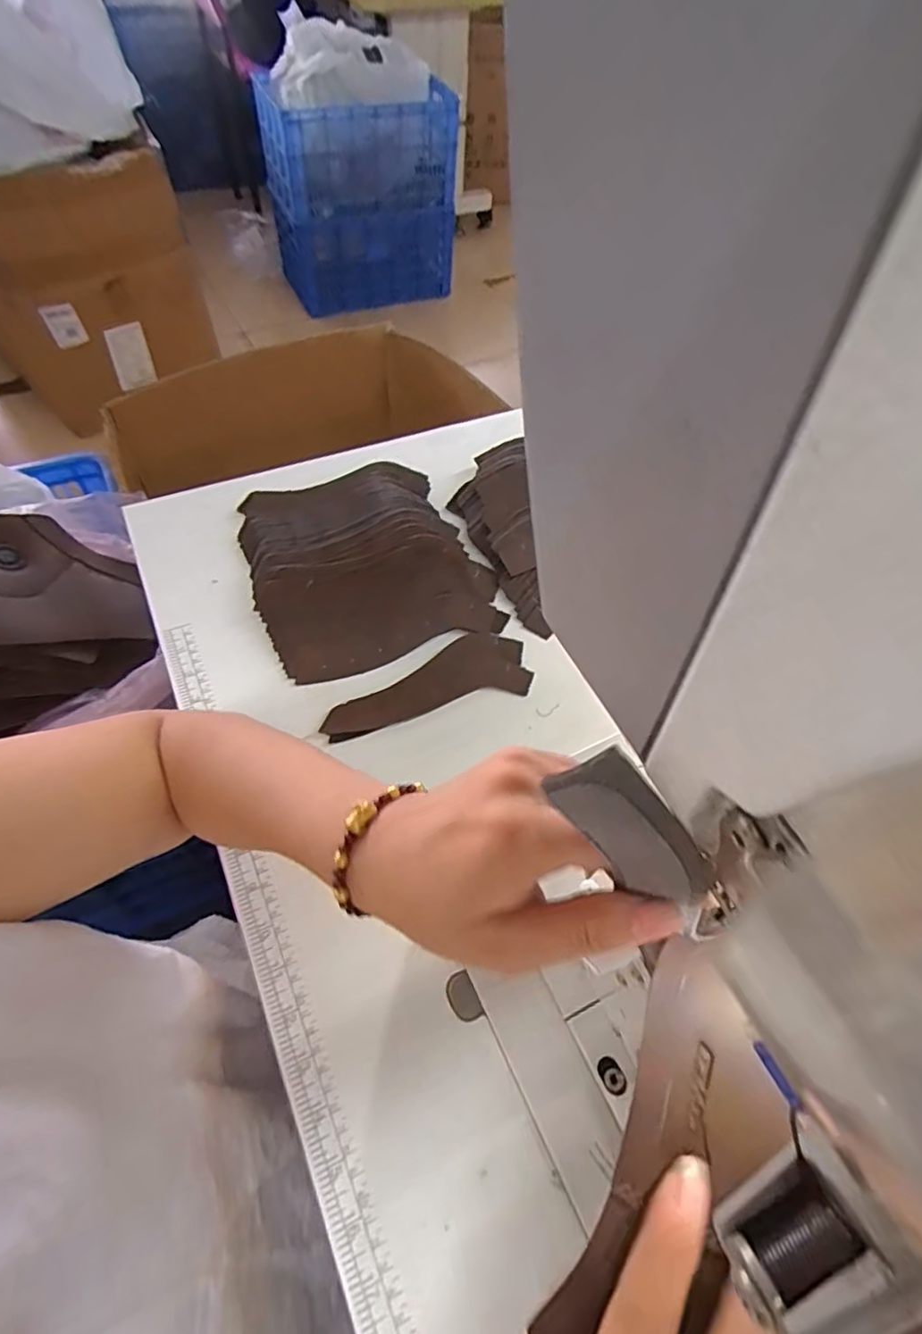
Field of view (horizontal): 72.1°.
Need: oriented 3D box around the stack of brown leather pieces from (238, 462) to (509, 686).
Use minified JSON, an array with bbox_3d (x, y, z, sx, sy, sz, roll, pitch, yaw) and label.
[{"bbox_3d":[-0.084,-0.103,0.549,0.194,0.052,0.211,-16,57,-14],"label":"stack of brown leather pieces"}]

